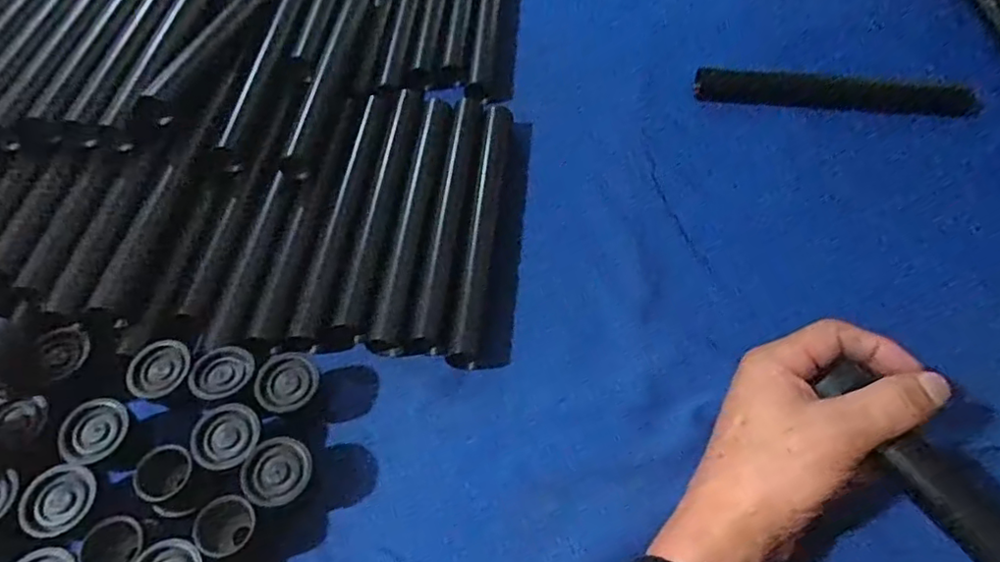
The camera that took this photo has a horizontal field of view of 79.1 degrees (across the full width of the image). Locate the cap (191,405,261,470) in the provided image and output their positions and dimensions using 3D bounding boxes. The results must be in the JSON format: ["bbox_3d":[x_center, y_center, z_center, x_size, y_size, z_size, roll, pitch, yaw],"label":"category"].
[{"bbox_3d":[-0.149,0.090,0.339,0.035,0.027,0.033,0,57,-1],"label":"cap"}]

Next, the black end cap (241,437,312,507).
[{"bbox_3d":[-0.118,0.106,0.330,0.033,0.034,0.034,0,57,-1],"label":"black end cap"}]

